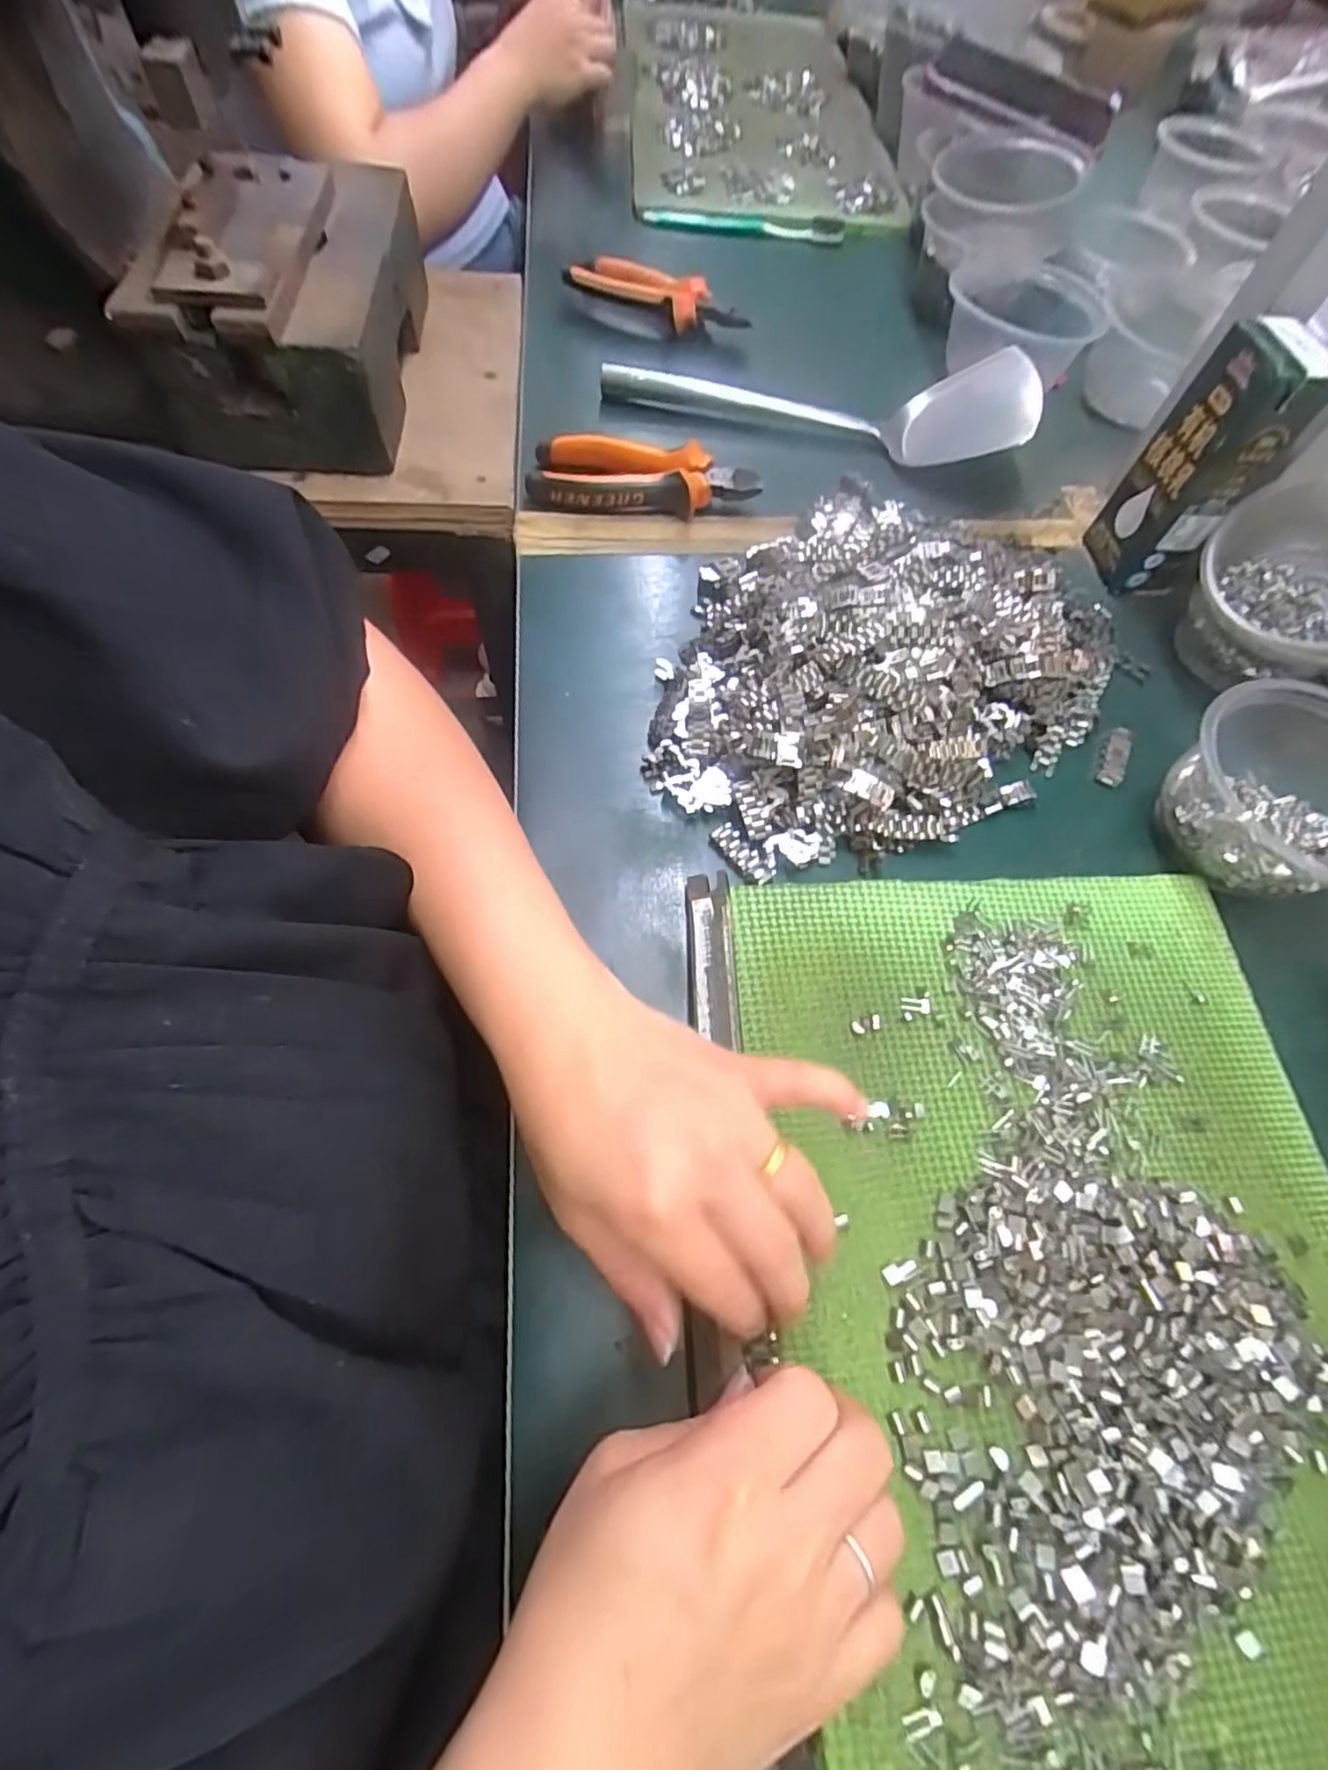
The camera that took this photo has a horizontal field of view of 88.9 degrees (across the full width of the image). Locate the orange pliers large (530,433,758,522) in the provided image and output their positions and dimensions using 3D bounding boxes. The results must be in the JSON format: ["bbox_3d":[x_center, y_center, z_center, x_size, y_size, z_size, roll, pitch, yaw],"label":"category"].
[{"bbox_3d":[-0.012,-0.269,0.444,0.145,0.031,0.049,4,65,-2],"label":"orange pliers large"}]

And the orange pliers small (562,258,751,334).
[{"bbox_3d":[-0.005,-0.469,0.539,0.150,0.028,0.038,24,66,8],"label":"orange pliers small"}]

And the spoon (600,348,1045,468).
[{"bbox_3d":[0.114,-0.340,0.481,0.317,0.037,0.076,1,65,-3],"label":"spoon"}]

